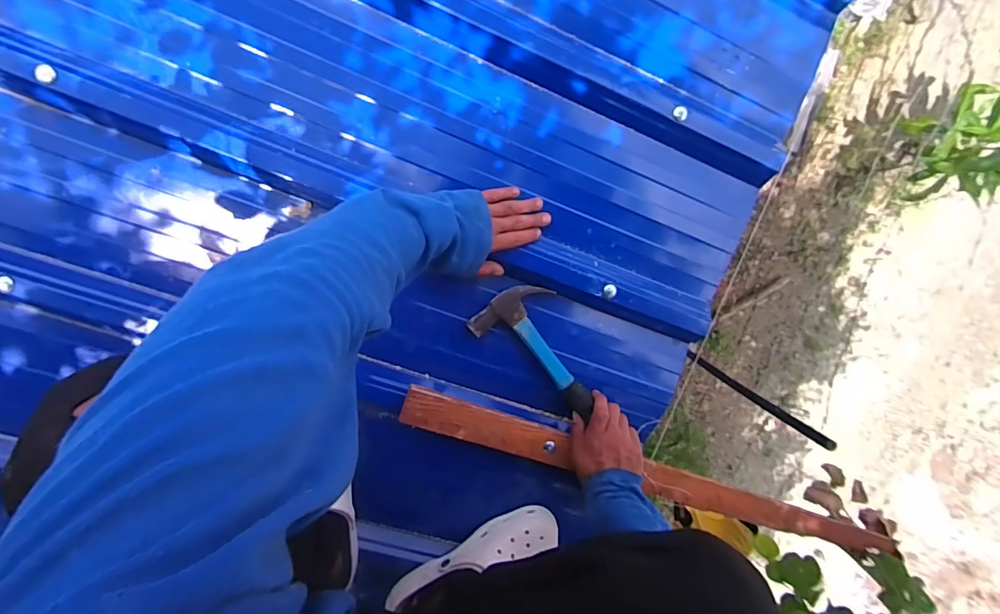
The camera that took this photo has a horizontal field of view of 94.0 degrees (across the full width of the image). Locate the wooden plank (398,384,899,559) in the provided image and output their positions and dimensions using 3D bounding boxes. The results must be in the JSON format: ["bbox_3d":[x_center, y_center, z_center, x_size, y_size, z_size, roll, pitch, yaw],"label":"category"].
[{"bbox_3d":[0.266,0.277,0.737,0.871,0.029,0.061,19,98,-11],"label":"wooden plank"}]

